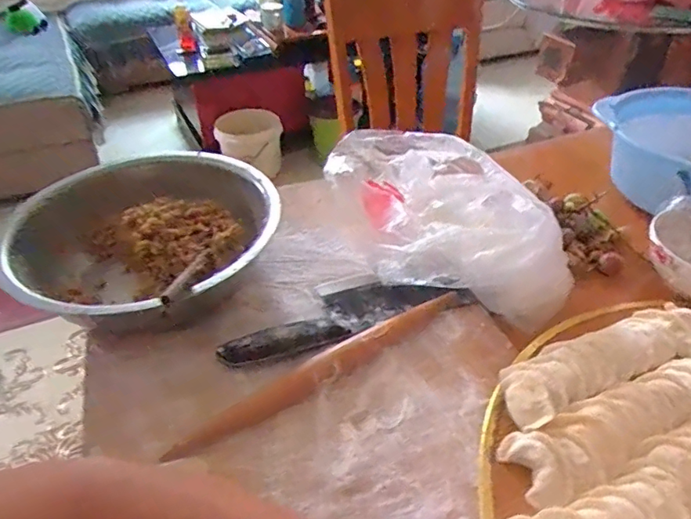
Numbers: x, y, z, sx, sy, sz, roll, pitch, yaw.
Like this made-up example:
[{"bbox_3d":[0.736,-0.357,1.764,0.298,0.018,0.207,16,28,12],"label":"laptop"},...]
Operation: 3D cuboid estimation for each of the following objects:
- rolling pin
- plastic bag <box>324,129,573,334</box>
[{"bbox_3d":[-0.015,0.097,0.481,0.302,0.020,0.032,-23,44,-24],"label":"rolling pin"},{"bbox_3d":[0.100,-0.068,0.612,0.162,0.104,0.309,-22,44,-23],"label":"plastic bag"}]

